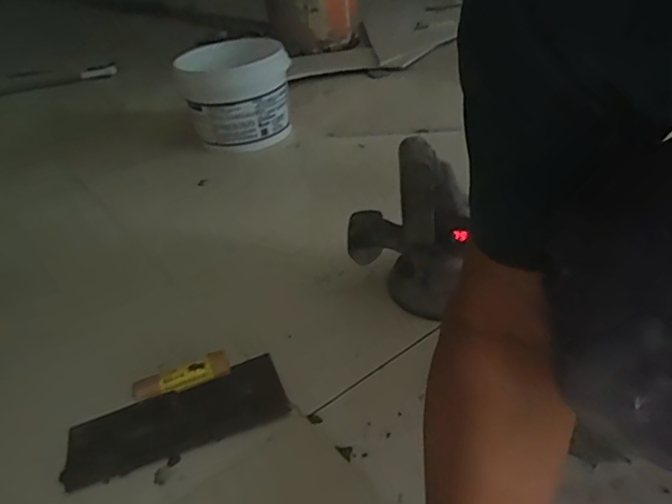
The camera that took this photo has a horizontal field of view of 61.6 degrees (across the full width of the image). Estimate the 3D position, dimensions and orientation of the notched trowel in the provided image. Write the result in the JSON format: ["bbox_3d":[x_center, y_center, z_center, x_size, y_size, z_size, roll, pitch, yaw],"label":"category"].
[{"bbox_3d":[-0.175,0.158,0.598,0.237,0.066,0.098,-18,35,-16],"label":"notched trowel"}]

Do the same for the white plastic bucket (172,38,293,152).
[{"bbox_3d":[-0.236,-0.366,1.371,0.260,0.229,0.245,-11,35,-4],"label":"white plastic bucket"}]

